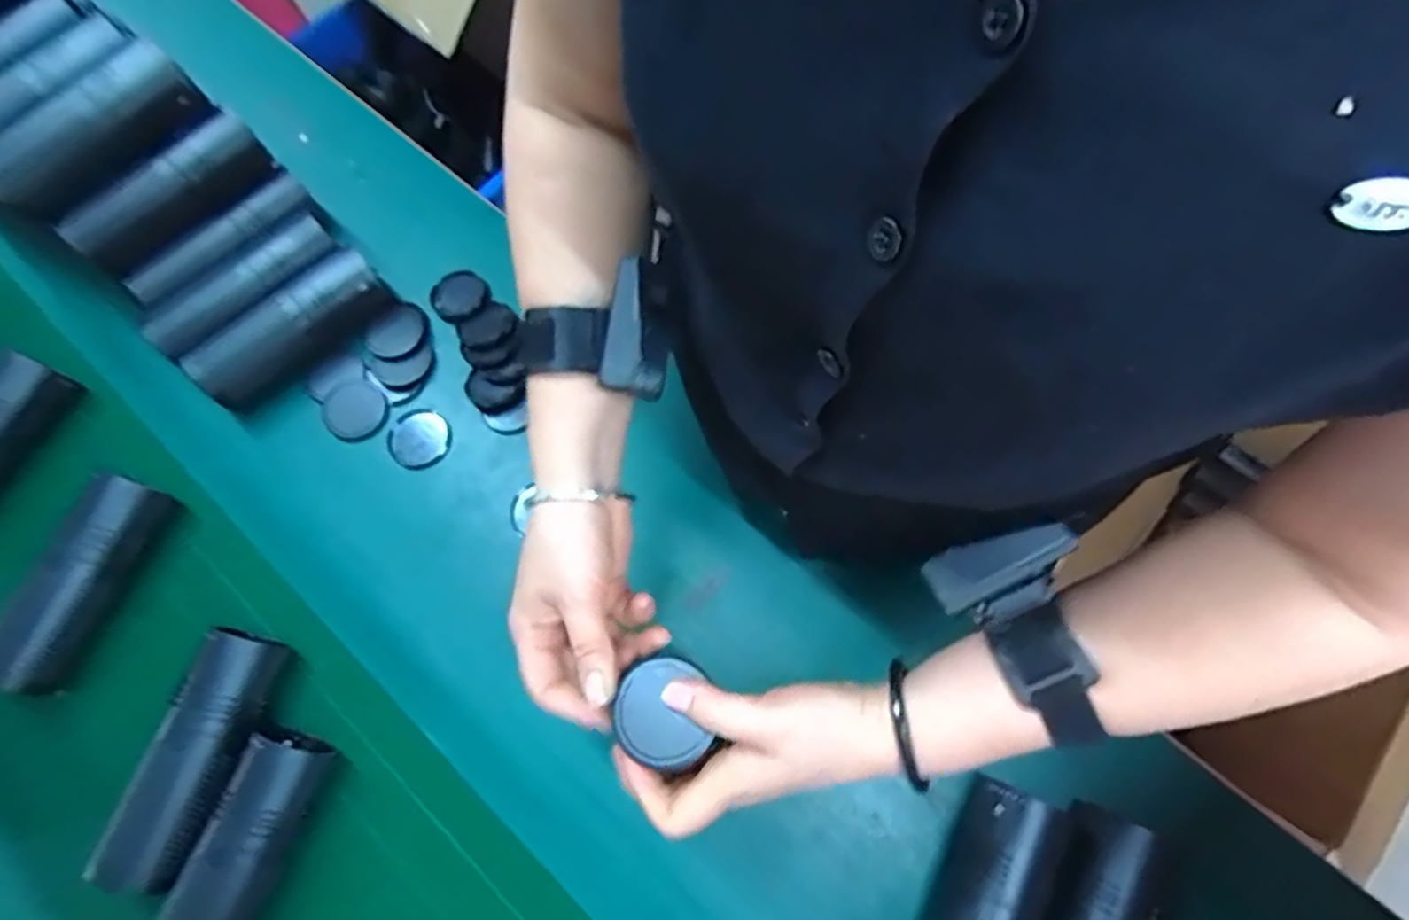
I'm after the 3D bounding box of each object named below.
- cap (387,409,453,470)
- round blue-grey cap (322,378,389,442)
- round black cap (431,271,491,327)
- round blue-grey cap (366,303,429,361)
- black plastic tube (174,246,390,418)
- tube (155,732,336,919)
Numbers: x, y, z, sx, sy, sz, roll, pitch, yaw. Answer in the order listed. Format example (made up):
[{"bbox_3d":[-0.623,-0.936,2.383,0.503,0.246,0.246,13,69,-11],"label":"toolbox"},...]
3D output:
[{"bbox_3d":[-0.232,-0.018,0.568,0.055,0.005,0.048,41,77,15],"label":"cap"},{"bbox_3d":[-0.291,-0.042,0.581,0.055,0.004,0.049,32,75,13],"label":"round blue-grey cap"},{"bbox_3d":[-0.215,-0.143,0.609,0.052,0.012,0.047,42,77,15],"label":"round black cap"},{"bbox_3d":[-0.263,-0.109,0.597,0.049,0.011,0.052,-1,70,2],"label":"round blue-grey cap"},{"bbox_3d":[-0.341,-0.109,0.580,0.048,0.051,0.157,42,77,15],"label":"black plastic tube"},{"bbox_3d":[-0.304,0.268,0.455,0.047,0.042,0.162,17,72,8],"label":"tube"}]

